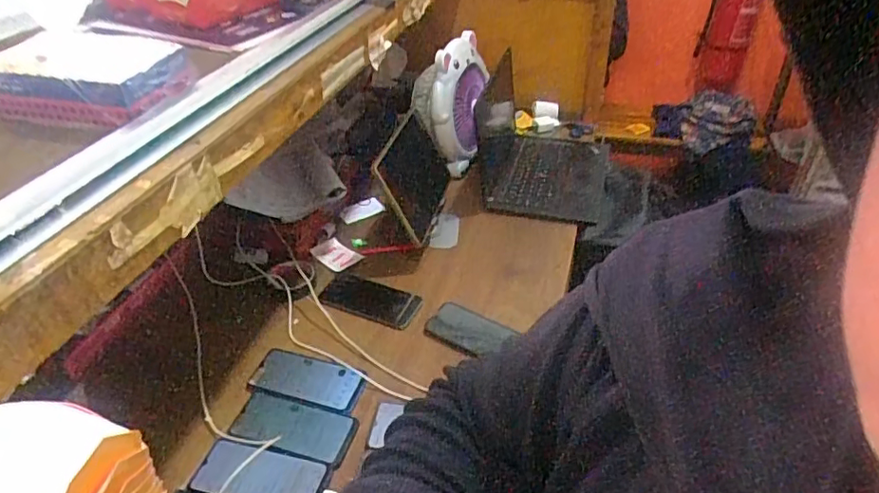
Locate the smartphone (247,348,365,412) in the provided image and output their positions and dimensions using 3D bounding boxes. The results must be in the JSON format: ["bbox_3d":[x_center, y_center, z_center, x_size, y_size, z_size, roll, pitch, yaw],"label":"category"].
[{"bbox_3d":[-0.189,0.189,0.823,0.162,0.010,0.076,9,39,15],"label":"smartphone"}]

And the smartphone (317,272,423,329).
[{"bbox_3d":[-0.115,0.086,0.951,0.155,0.015,0.076,12,39,18],"label":"smartphone"}]

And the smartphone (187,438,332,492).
[{"bbox_3d":[-0.222,0.285,0.705,0.163,0.017,0.078,7,38,12],"label":"smartphone"}]

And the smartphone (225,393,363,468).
[{"bbox_3d":[-0.193,0.240,0.764,0.163,0.008,0.072,9,39,15],"label":"smartphone"}]

